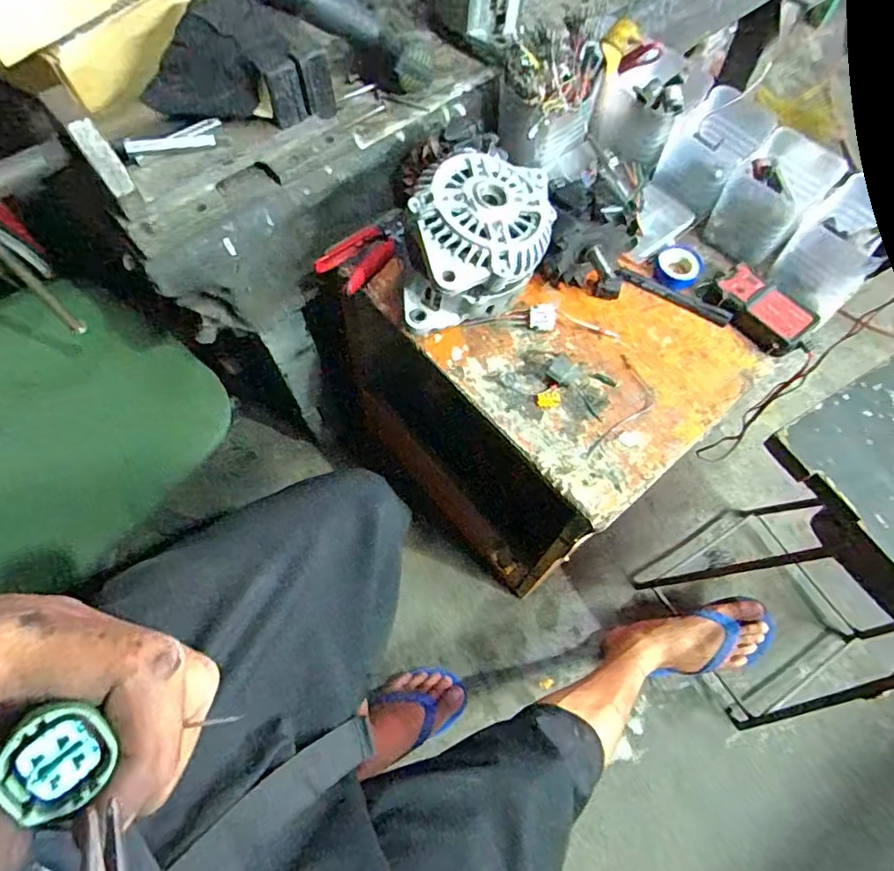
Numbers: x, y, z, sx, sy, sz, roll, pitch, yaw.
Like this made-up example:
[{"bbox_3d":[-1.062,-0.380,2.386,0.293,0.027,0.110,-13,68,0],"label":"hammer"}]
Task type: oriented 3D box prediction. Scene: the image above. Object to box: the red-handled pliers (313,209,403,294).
[{"bbox_3d":[-0.089,-0.215,0.648,0.122,0.028,0.059,-40,73,-17],"label":"red-handled pliers"}]

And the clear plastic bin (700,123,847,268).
[{"bbox_3d":[0.376,-0.275,0.660,0.107,0.089,0.088,-41,73,-17],"label":"clear plastic bin"}]

